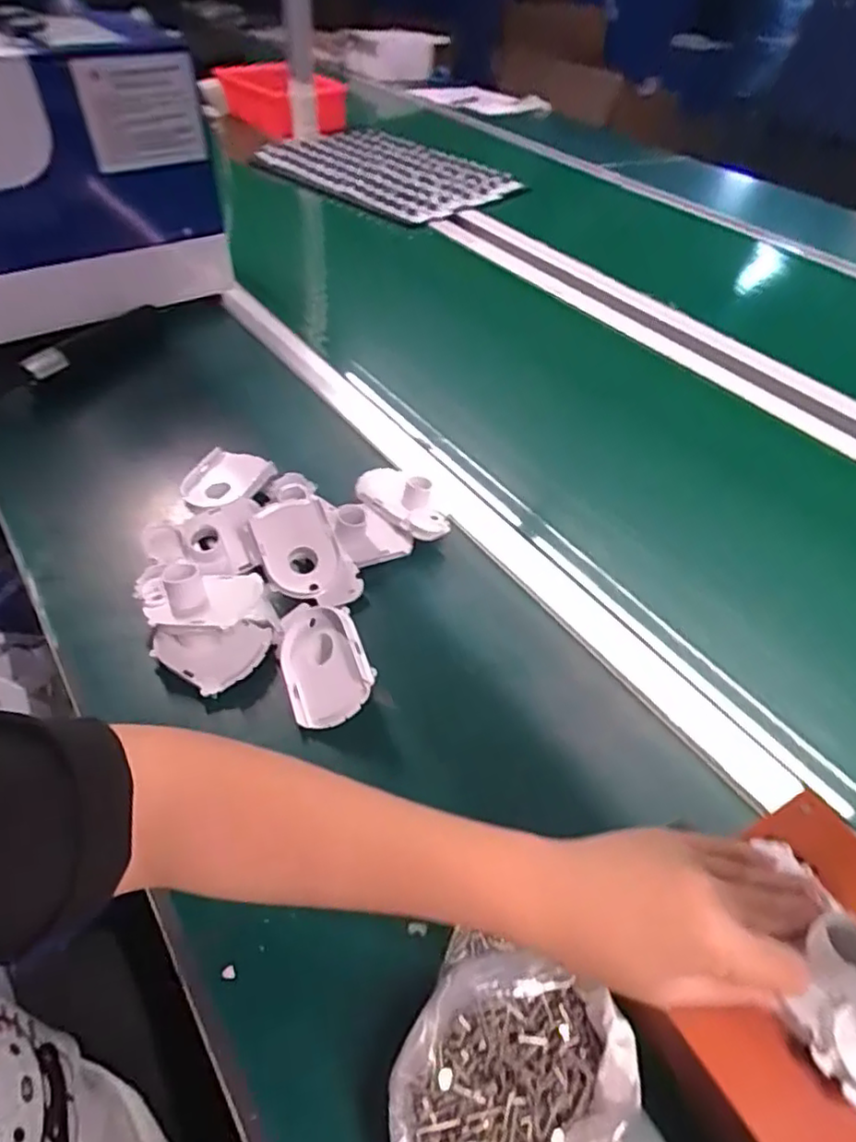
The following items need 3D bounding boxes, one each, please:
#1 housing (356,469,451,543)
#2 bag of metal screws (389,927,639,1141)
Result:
[{"bbox_3d":[-0.023,-0.066,0.598,0.098,0.033,0.049,35,54,26],"label":"housing"},{"bbox_3d":[0.041,0.247,0.311,0.113,0.048,0.110,12,47,8],"label":"bag of metal screws"}]

